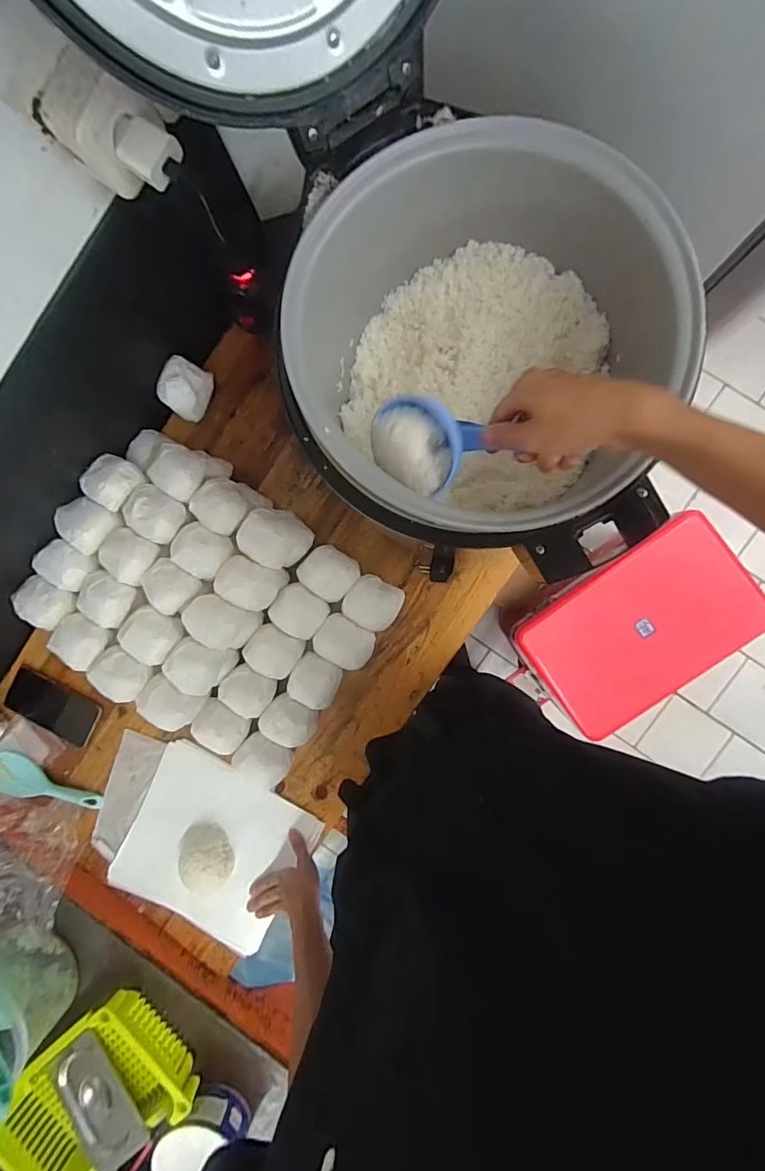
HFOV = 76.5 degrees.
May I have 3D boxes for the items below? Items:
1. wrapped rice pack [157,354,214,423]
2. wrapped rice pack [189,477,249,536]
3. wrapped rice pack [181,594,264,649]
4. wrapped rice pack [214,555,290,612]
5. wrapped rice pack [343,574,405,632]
[{"bbox_3d":[-0.296,-0.293,0.726,0.052,0.054,0.075,20,93,5],"label":"wrapped rice pack"},{"bbox_3d":[-0.234,-0.116,0.709,0.079,0.035,0.069,41,94,4],"label":"wrapped rice pack"},{"bbox_3d":[-0.238,0.053,0.724,0.091,0.064,0.067,25,93,5],"label":"wrapped rice pack"},{"bbox_3d":[-0.196,-0.004,0.708,0.081,0.068,0.064,23,93,5],"label":"wrapped rice pack"},{"bbox_3d":[-0.013,0.027,0.739,0.079,0.032,0.074,29,94,5],"label":"wrapped rice pack"}]

